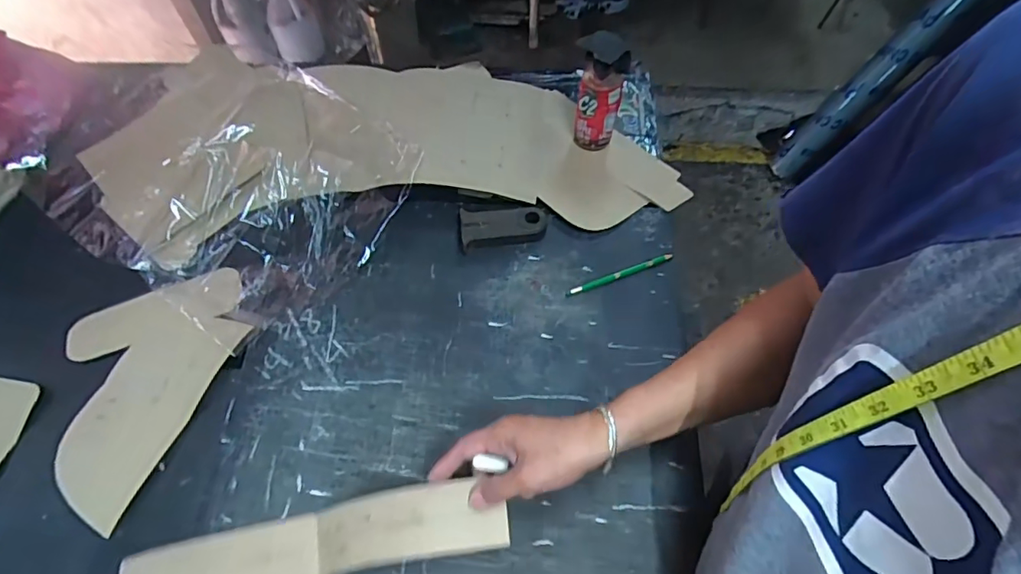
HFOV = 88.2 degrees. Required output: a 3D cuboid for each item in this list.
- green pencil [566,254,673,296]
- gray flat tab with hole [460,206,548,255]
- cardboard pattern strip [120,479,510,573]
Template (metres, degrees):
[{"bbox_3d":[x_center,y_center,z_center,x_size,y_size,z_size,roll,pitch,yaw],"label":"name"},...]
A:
[{"bbox_3d":[0.134,-0.015,0.645,0.142,0.005,0.010,-19,60,-9],"label":"green pencil"},{"bbox_3d":[-0.009,-0.076,0.671,0.108,0.029,0.049,-2,59,0],"label":"gray flat tab with hole"},{"bbox_3d":[-0.190,0.243,0.492,0.373,0.033,0.066,-14,59,6],"label":"cardboard pattern strip"}]

